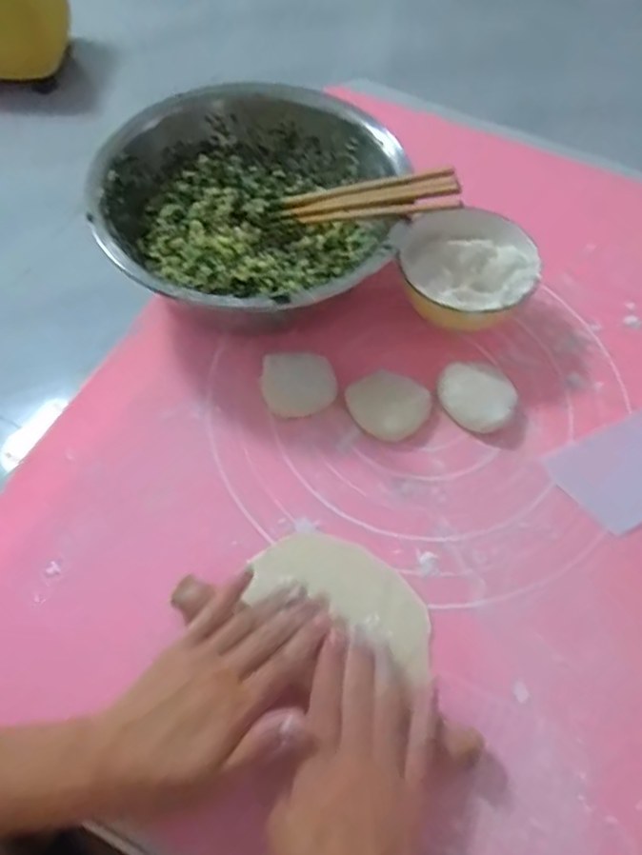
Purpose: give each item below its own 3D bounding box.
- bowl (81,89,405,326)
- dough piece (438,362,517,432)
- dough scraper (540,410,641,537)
[{"bbox_3d":[-0.059,-0.181,0.557,0.245,0.119,0.243,1,62,-1],"label":"bowl"},{"bbox_3d":[0.125,-0.025,0.520,0.057,0.024,0.060,1,62,-1],"label":"dough piece"},{"bbox_3d":[0.243,0.035,0.503,0.110,0.004,0.077,-25,64,-13],"label":"dough scraper"}]

